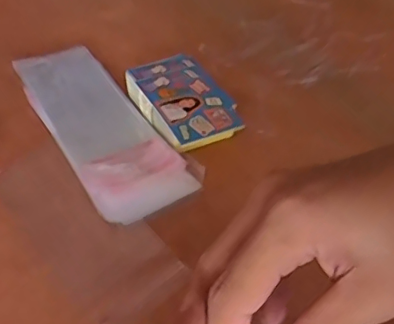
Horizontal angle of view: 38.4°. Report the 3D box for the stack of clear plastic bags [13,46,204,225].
[{"bbox_3d":[-0.087,-0.035,0.496,0.083,0.011,0.226,-24,48,-25],"label":"stack of clear plastic bags"}]

